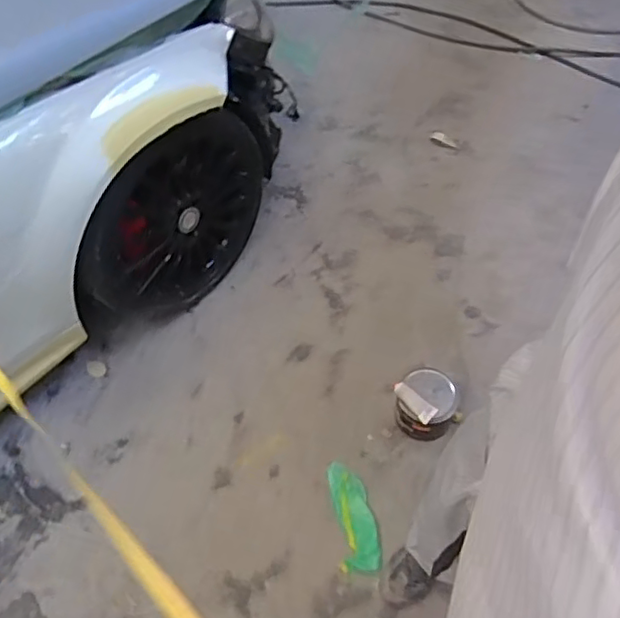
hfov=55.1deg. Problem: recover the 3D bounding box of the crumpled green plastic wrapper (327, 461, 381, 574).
[{"bbox_3d":[0.107,0.504,1.465,0.107,0.040,0.271,-7,56,-1],"label":"crumpled green plastic wrapper"}]

